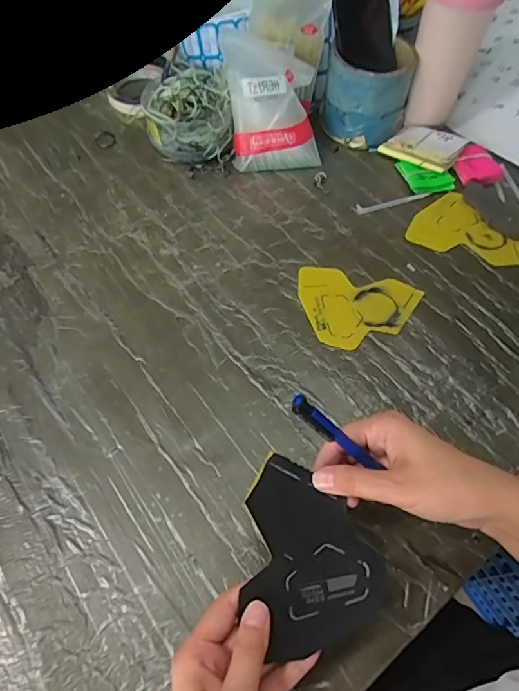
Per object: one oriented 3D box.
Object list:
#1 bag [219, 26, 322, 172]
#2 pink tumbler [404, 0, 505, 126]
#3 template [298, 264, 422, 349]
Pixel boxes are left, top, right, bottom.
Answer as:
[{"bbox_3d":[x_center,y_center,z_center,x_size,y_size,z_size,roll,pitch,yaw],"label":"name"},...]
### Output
[{"bbox_3d":[0.018,-0.296,0.592,0.111,0.128,0.082,-5,59,-5],"label":"bag"},{"bbox_3d":[0.233,-0.373,0.598,0.084,0.183,0.070,18,60,9],"label":"pink tumbler"},{"bbox_3d":[0.104,-0.039,0.513,0.128,0.004,0.097,8,60,6],"label":"template"}]

